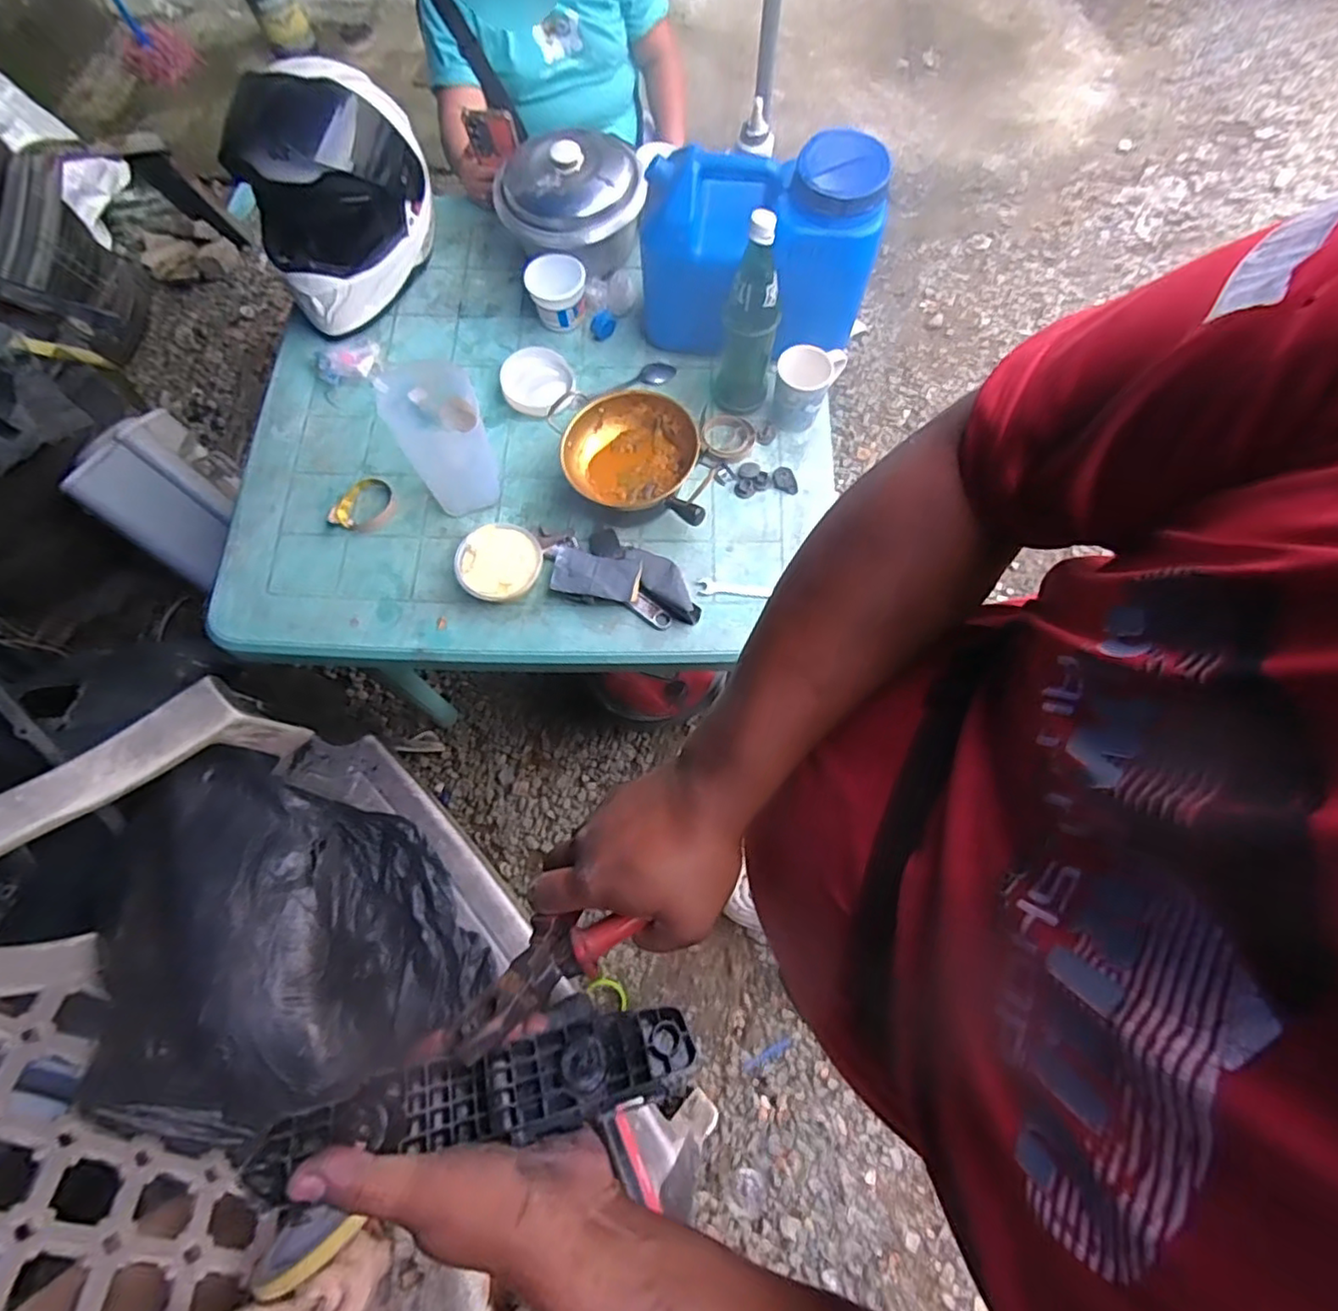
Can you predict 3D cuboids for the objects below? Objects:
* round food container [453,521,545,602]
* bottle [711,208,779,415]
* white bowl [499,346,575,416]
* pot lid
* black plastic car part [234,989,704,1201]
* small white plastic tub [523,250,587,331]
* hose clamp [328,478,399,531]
[{"bbox_3d":[-0.233,-0.127,0.891,0.111,0.041,0.114,-1,71,2],"label":"round food container"},{"bbox_3d":[0.107,-0.467,0.872,0.084,0.288,0.098,7,71,4],"label":"bottle"},{"bbox_3d":[-0.204,-0.434,0.994,0.107,0.033,0.120,3,71,3],"label":"white bowl"},{"bbox_3d":[-0.154,-0.730,0.981,0.227,0.069,0.201,2,71,3],"label":"pot lid"},{"bbox_3d":[-0.096,0.241,0.361,0.230,0.038,0.056,1,69,-24],"label":"black plastic car part"},{"bbox_3d":[-0.176,-0.578,1.019,0.090,0.084,0.084,-1,71,2],"label":"small white plastic tub"},{"bbox_3d":[-0.441,-0.220,0.931,0.076,0.014,0.092,27,74,10],"label":"hose clamp"}]

